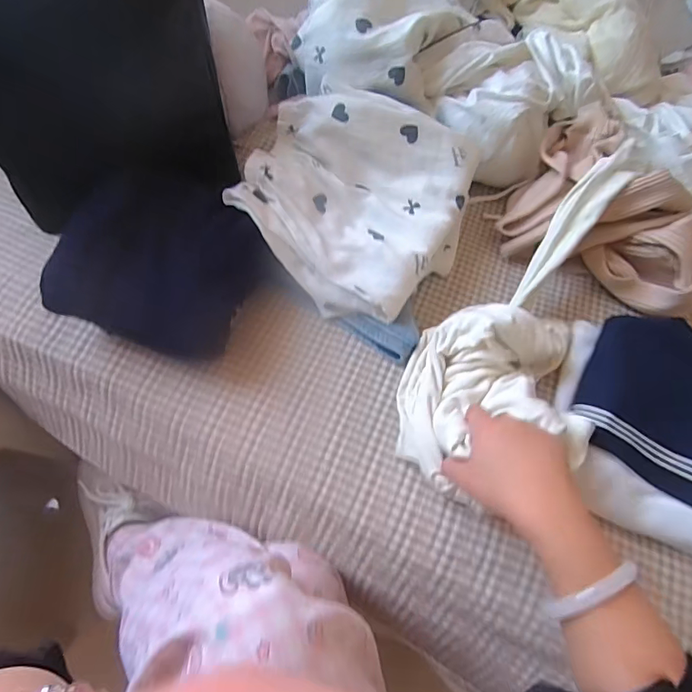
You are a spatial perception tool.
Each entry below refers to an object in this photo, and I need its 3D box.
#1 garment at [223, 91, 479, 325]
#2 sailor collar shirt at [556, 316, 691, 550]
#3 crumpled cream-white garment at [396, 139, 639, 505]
[{"bbox_3d":[0.011,-0.188,0.555,0.265,0.125,0.263,1,61,-2],"label":"garment"},{"bbox_3d":[0.345,0.084,0.456,0.230,0.055,0.225,25,63,11],"label":"sailor collar shirt"},{"bbox_3d":[0.219,-0.042,0.479,0.178,0.081,0.453,34,72,15],"label":"crumpled cream-white garment"}]

